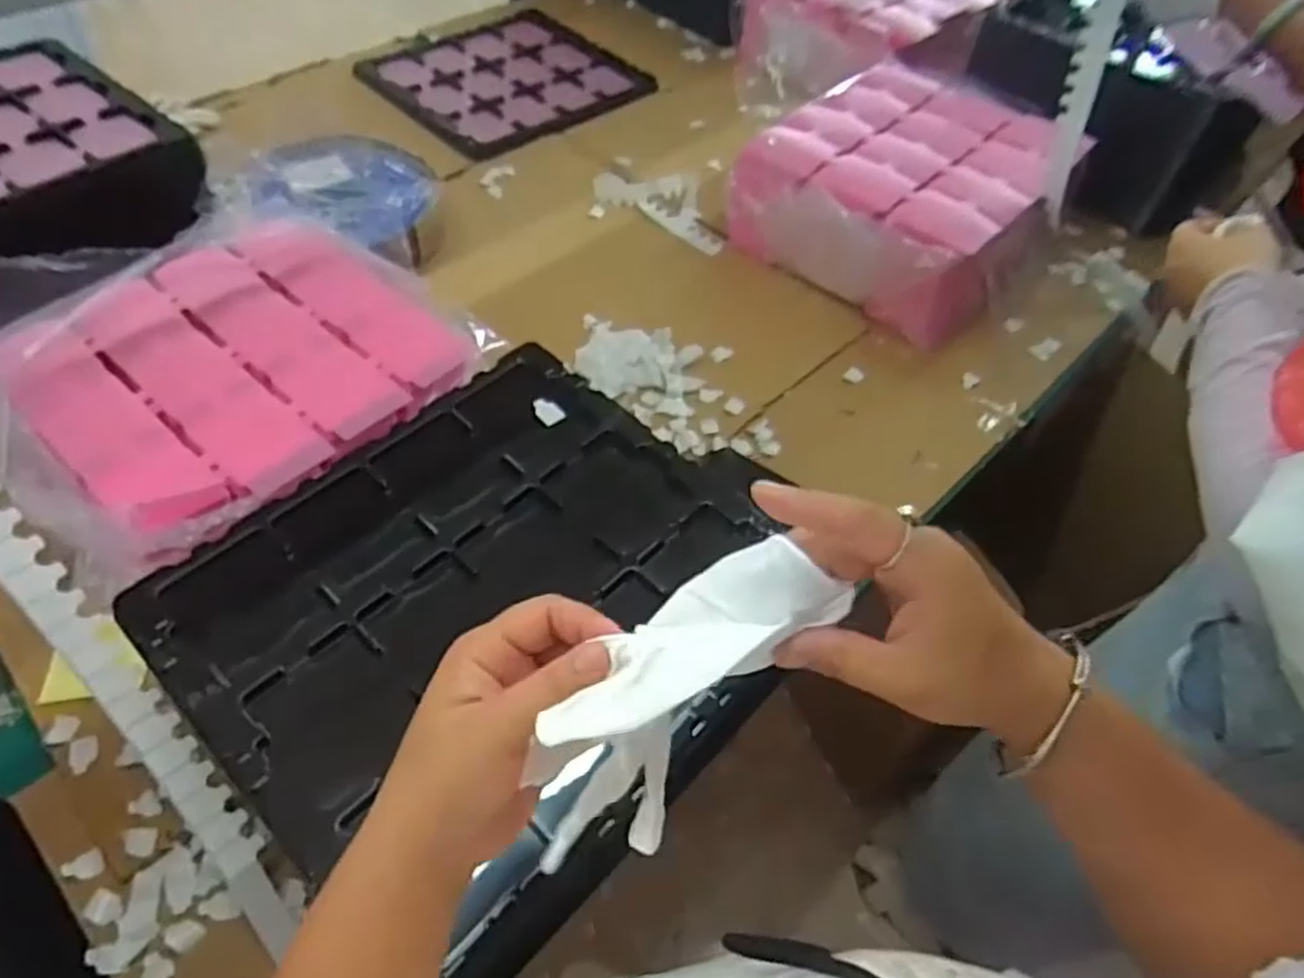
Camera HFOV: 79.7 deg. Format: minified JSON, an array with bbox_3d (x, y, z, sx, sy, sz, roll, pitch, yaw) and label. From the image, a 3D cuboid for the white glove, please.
[{"bbox_3d":[0.010,0.079,0.314,0.148,0.063,0.057,-43,65,-15],"label":"white glove"}]

